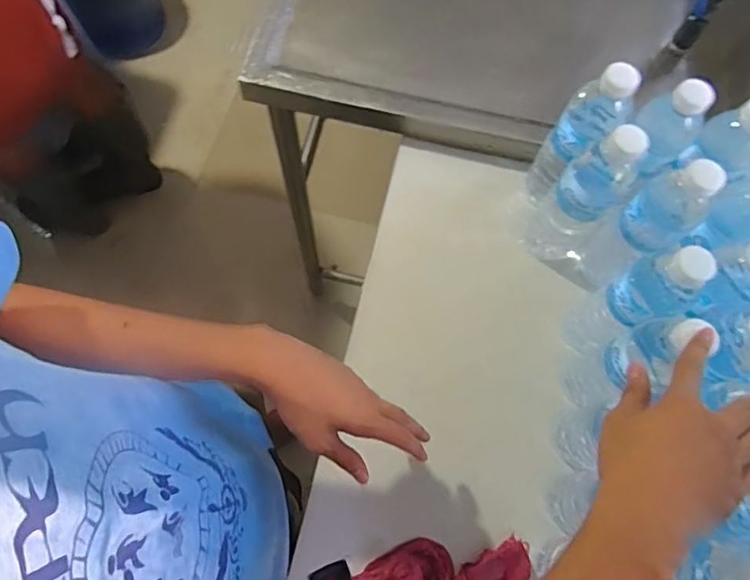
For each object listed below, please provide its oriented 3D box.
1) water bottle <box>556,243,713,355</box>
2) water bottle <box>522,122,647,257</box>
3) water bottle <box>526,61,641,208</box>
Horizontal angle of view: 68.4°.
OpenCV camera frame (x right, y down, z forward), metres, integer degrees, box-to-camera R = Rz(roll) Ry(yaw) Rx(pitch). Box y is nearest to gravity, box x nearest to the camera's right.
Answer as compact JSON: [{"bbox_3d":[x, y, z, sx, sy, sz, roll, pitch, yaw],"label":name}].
[{"bbox_3d":[0.245,0.015,0.542,0.049,0.205,0.064,-33,74,-12],"label":"water bottle"},{"bbox_3d":[0.216,-0.098,0.585,0.070,0.216,0.061,29,73,9],"label":"water bottle"},{"bbox_3d":[0.218,-0.164,0.593,0.057,0.194,0.053,0,70,-1],"label":"water bottle"}]

